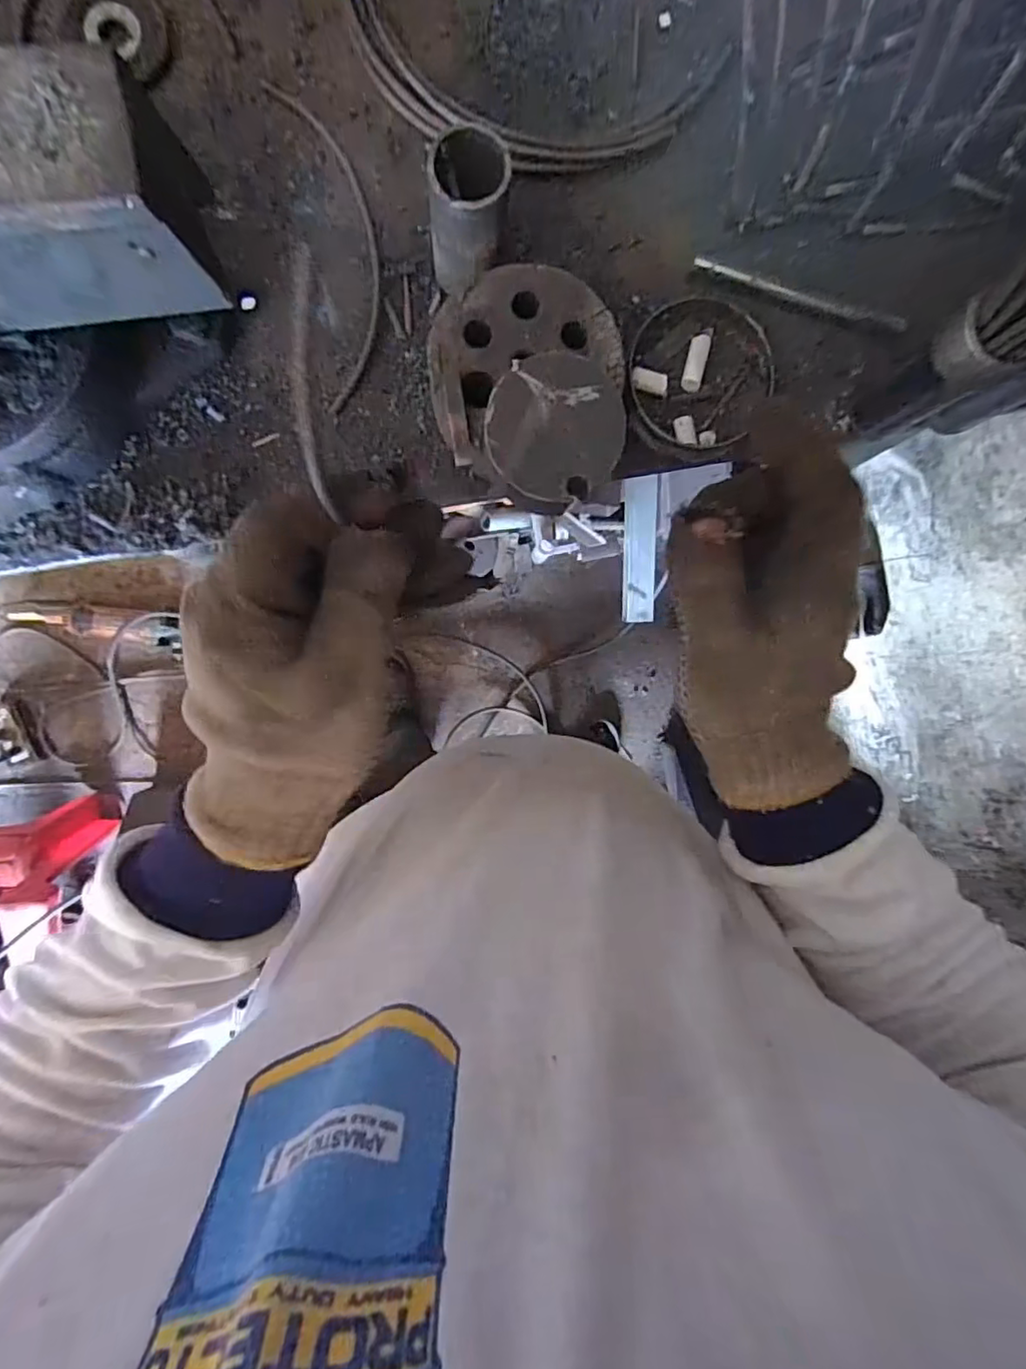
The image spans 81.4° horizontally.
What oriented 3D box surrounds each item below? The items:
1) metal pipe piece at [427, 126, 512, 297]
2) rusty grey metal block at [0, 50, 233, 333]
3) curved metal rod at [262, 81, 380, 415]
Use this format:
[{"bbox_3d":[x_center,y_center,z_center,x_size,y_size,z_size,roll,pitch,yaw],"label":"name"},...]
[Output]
[{"bbox_3d":[-0.024,-0.246,0.326,0.039,0.081,0.043,-4,93,-4],"label":"metal pipe piece"},{"bbox_3d":[-0.192,-0.206,0.254,0.122,0.067,0.065,-10,93,-3],"label":"rusty grey metal block"},{"bbox_3d":[-0.106,-0.264,0.357,0.046,0.004,0.194,-11,93,-3],"label":"curved metal rod"}]

